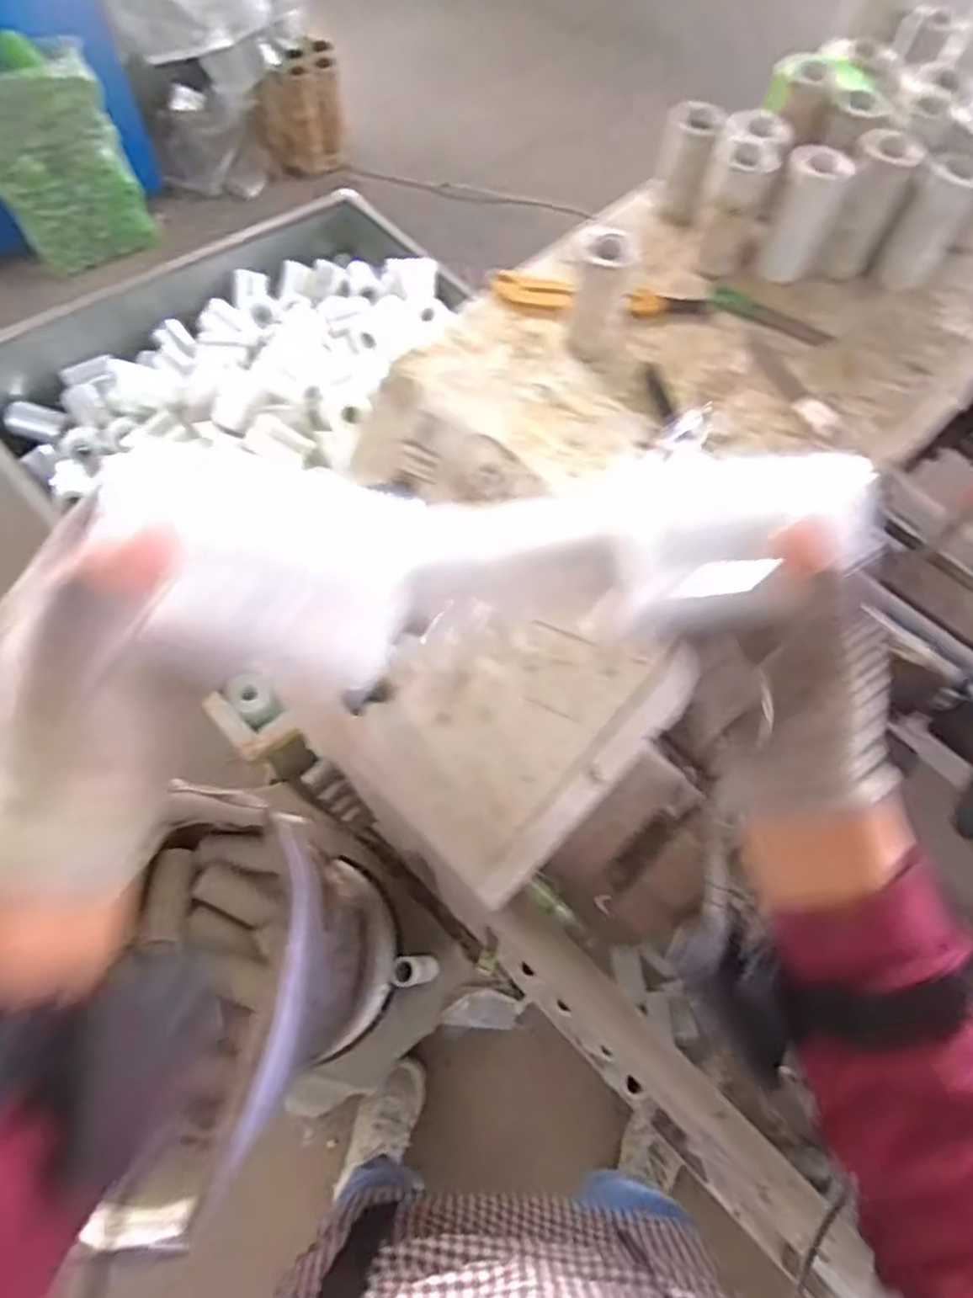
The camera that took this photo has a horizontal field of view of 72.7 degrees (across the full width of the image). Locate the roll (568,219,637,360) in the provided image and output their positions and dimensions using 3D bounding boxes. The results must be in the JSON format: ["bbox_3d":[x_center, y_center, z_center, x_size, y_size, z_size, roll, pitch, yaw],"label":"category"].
[{"bbox_3d":[0.081,-0.254,0.470,0.042,0.078,0.043,13,65,3],"label":"roll"}]

